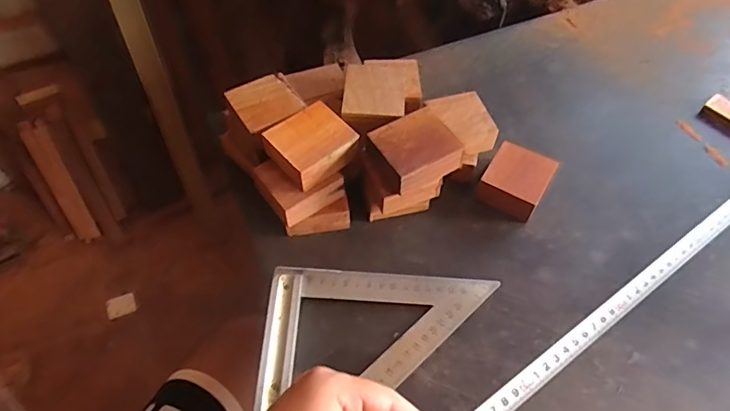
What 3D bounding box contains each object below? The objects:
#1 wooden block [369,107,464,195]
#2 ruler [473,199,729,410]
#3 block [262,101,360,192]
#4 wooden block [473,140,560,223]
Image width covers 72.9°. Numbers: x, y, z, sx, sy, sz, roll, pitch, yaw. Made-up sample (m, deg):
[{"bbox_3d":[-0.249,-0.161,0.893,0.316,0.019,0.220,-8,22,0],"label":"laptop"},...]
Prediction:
[{"bbox_3d":[0.039,-0.046,0.416,0.067,0.025,0.056,-25,60,-15],"label":"wooden block"},{"bbox_3d":[0.231,0.049,0.384,0.468,0.007,0.016,-30,62,-20],"label":"ruler"},{"bbox_3d":[-0.048,-0.052,0.416,0.065,0.028,0.055,-36,63,-21],"label":"block"},{"bbox_3d":[0.143,-0.024,0.469,0.054,0.024,0.067,28,59,15],"label":"wooden block"}]

